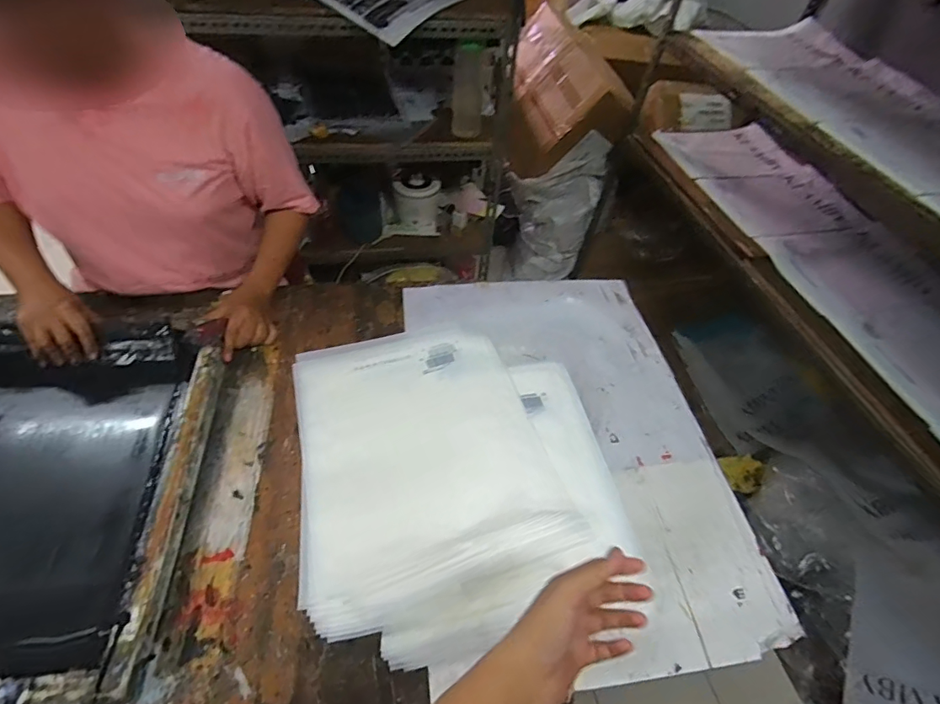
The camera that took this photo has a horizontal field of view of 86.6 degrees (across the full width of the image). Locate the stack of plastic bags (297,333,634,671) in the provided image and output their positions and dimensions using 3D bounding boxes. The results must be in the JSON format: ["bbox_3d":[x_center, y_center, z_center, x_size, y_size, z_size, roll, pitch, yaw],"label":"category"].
[{"bbox_3d":[-0.029,0.147,0.753,0.441,0.038,0.507,-9,49,-11],"label":"stack of plastic bags"}]

